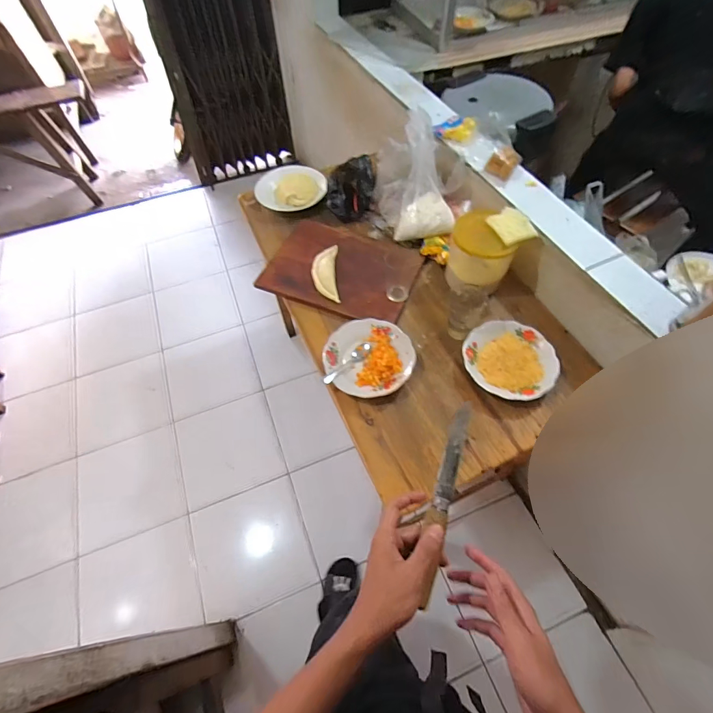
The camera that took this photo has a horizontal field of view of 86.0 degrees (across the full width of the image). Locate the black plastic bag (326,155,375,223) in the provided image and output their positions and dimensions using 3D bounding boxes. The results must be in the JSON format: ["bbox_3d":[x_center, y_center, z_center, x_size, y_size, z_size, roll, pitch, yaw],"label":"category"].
[{"bbox_3d":[-0.018,-0.505,1.173,0.139,0.132,0.187,1,58,1],"label":"black plastic bag"}]

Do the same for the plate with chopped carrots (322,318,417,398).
[{"bbox_3d":[0.028,-0.002,0.897,0.205,0.037,0.194,0,58,0],"label":"plate with chopped carrots"}]

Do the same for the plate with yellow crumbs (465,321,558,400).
[{"bbox_3d":[0.351,0.008,0.882,0.186,0.033,0.201,-4,61,8],"label":"plate with yellow crumbs"}]

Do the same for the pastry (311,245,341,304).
[{"bbox_3d":[-0.084,-0.227,1.037,0.071,0.028,0.190,-4,58,-2],"label":"pastry"}]

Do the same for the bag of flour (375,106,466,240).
[{"bbox_3d":[0.172,-0.482,1.036,0.223,0.240,0.227,5,58,4],"label":"bag of flour"}]

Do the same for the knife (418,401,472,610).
[{"bbox_3d":[0.105,0.162,0.459,0.026,0.016,0.228,19,66,6],"label":"knife"}]

